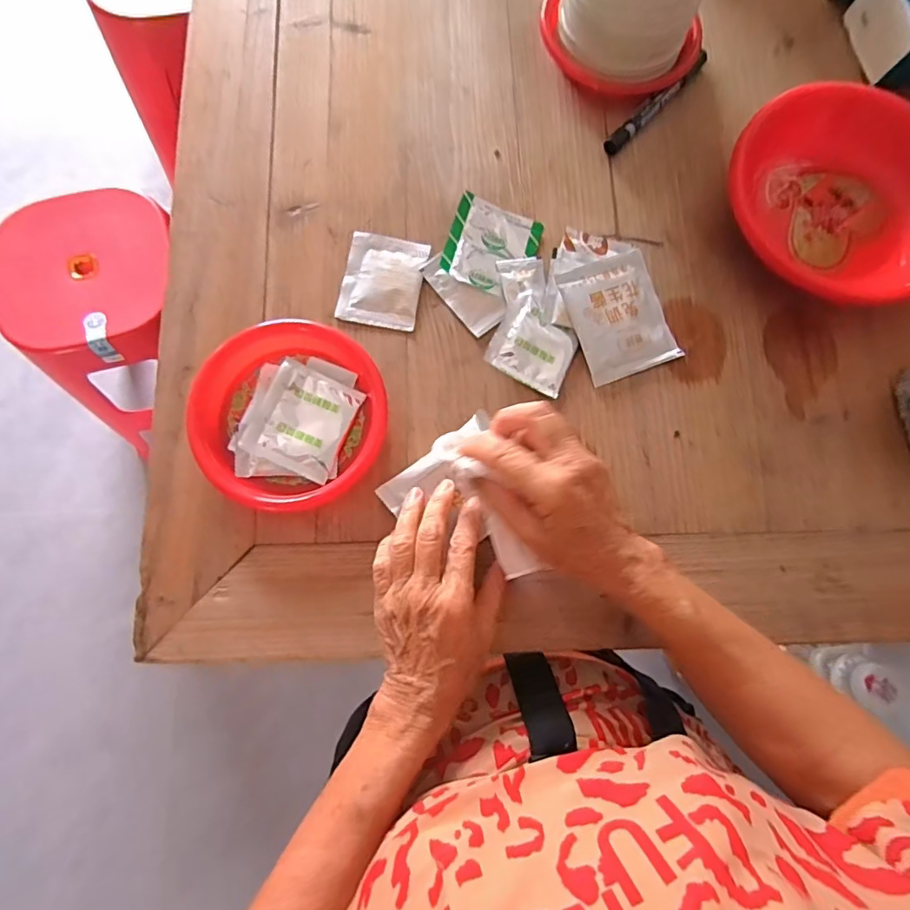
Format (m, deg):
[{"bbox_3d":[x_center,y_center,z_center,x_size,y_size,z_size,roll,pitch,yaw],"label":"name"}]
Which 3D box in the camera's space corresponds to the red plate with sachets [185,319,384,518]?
[{"bbox_3d":[-0.123,-0.030,0.393,0.133,0.033,0.138,0,78,-1],"label":"red plate with sachets"}]

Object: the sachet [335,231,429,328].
[{"bbox_3d":[-0.059,-0.144,0.432,0.063,0.006,0.076,10,78,1],"label":"sachet"}]

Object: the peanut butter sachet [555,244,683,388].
[{"bbox_3d":[0.132,-0.112,0.424,0.077,0.019,0.094,-21,79,-6],"label":"peanut butter sachet"}]

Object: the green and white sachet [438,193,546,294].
[{"bbox_3d":[0.031,-0.174,0.437,0.070,0.014,0.078,19,78,3],"label":"green and white sachet"}]

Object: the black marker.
[{"bbox_3d":[0.182,-0.317,0.469,0.014,0.018,0.134,43,80,7],"label":"black marker"}]

